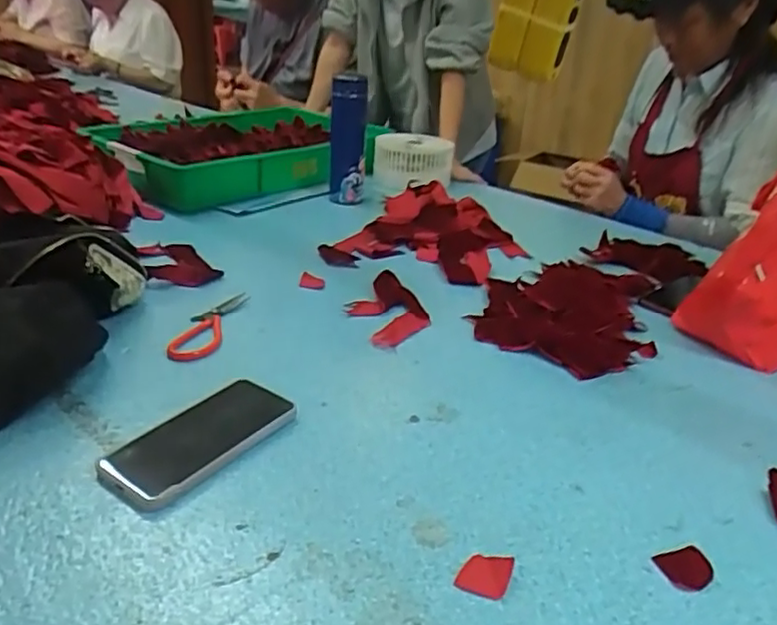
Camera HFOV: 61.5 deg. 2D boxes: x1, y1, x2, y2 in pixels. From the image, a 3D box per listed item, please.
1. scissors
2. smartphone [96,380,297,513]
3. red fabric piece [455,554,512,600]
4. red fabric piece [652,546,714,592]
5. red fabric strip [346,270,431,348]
[{"bbox_3d":[-0.210,0.015,0.761,0.051,0.008,0.159,4,27,2],"label":"scissors"},{"bbox_3d":[-0.166,0.109,0.575,0.082,0.012,0.162,21,32,30],"label":"smartphone"},{"bbox_3d":[0.069,0.185,0.463,0.033,0.008,0.036,15,30,22],"label":"red fabric piece"},{"bbox_3d":[0.220,0.188,0.480,0.036,0.010,0.032,-3,28,-11],"label":"red fabric piece"},{"bbox_3d":[-0.002,-0.007,0.818,0.089,0.021,0.152,-9,29,-22],"label":"red fabric strip"}]

